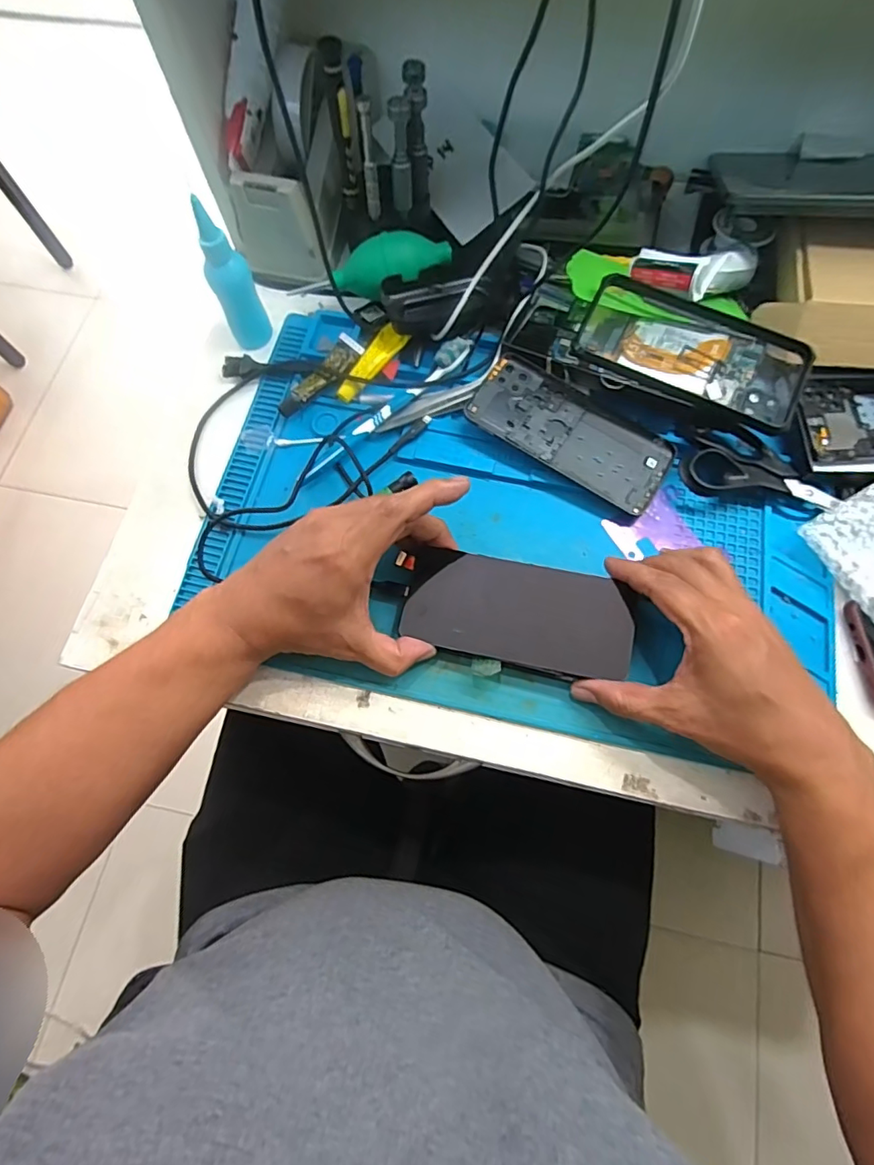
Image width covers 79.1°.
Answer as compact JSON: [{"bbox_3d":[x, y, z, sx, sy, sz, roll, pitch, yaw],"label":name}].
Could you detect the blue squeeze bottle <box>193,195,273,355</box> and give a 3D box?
[{"bbox_3d":[-0.167,-0.245,0.430,0.032,0.114,0.029,-18,71,-4],"label":"blue squeeze bottle"}]

